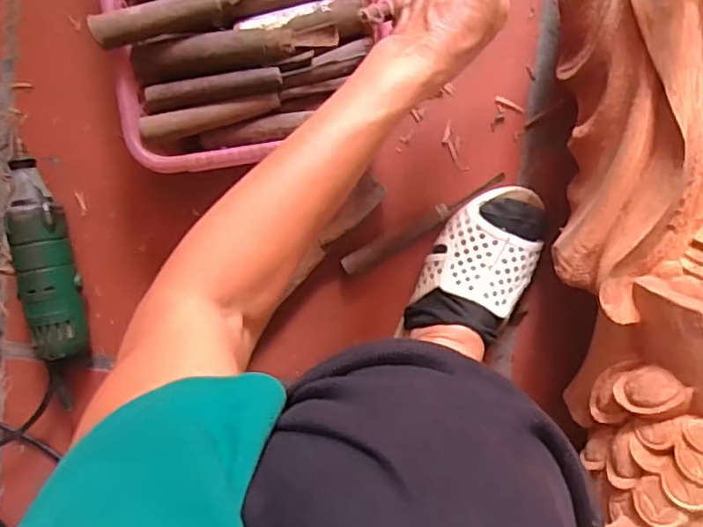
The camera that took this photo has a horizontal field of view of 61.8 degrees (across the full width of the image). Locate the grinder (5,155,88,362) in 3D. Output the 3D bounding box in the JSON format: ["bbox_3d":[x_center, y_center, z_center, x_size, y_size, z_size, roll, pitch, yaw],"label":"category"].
[{"bbox_3d":[-0.293,-0.003,0.568,0.046,0.052,0.192,-8,96,6],"label":"grinder"}]

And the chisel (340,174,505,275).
[{"bbox_3d":[0.067,-0.038,0.553,0.167,0.020,0.018,-30,94,8],"label":"chisel"}]

